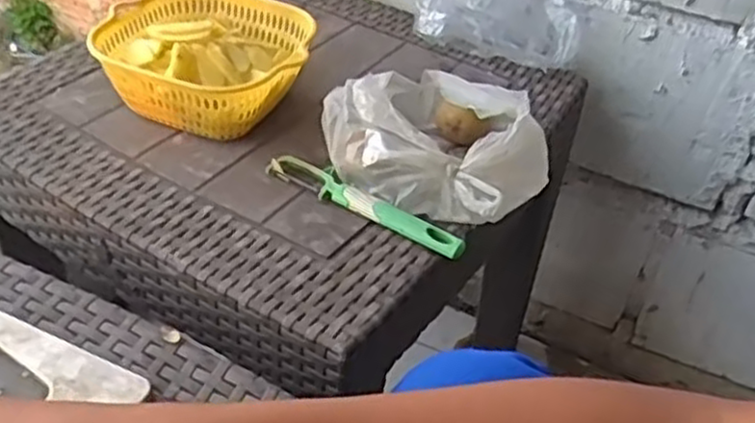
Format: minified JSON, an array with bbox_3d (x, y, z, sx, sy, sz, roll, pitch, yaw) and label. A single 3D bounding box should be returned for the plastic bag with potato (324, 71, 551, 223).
[{"bbox_3d":[0.049,-0.063,0.604,0.175,0.079,0.120,19,43,16],"label":"plastic bag with potato"}]

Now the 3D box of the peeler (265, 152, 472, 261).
[{"bbox_3d":[-0.009,-0.008,0.584,0.174,0.014,0.028,24,44,20],"label":"peeler"}]

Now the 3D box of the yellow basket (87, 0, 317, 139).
[{"bbox_3d":[-0.149,-0.131,0.667,0.169,0.073,0.164,3,41,-3],"label":"yellow basket"}]

